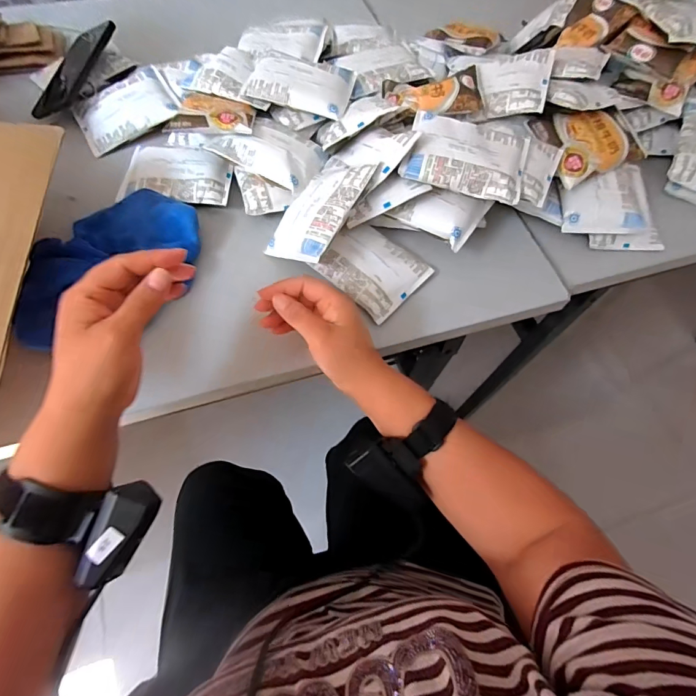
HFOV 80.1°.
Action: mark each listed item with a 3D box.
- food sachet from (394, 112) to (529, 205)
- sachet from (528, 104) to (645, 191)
[{"bbox_3d":[0.132,-0.214,0.456,0.129,0.020,0.093,15,65,5],"label":"food sachet"},{"bbox_3d":[0.299,-0.259,0.508,0.131,0.014,0.094,-23,86,-10],"label":"sachet"}]

